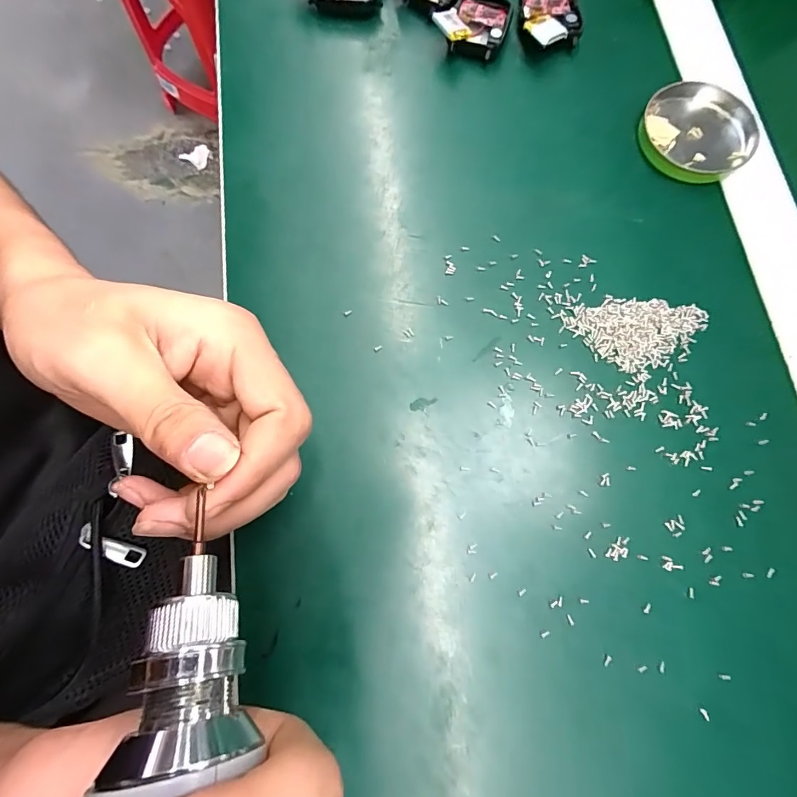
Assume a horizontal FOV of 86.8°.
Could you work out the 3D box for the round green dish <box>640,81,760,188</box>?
[{"bbox_3d":[0.182,-0.162,0.257,0.066,0.010,0.062,0,75,0],"label":"round green dish"}]

